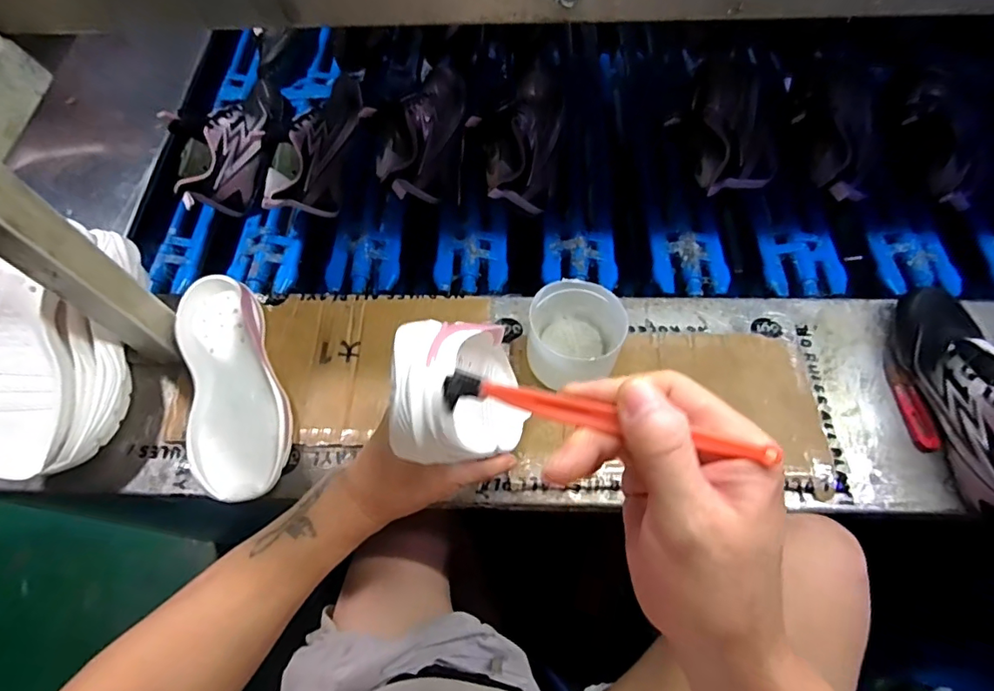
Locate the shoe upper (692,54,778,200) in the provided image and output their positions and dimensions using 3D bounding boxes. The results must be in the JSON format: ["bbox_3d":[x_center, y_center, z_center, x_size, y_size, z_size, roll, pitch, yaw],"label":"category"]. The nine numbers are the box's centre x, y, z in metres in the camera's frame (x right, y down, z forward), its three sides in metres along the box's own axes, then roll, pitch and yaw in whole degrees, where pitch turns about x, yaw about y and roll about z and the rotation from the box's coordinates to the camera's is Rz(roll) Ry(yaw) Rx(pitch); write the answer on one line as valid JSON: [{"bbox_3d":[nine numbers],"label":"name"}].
[{"bbox_3d":[0.314,-0.308,0.721,0.093,0.075,0.237,2,65,4],"label":"shoe upper"}]

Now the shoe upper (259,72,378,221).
[{"bbox_3d":[-0.238,-0.281,0.739,0.084,0.069,0.237,13,66,9],"label":"shoe upper"}]

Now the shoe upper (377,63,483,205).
[{"bbox_3d":[-0.076,-0.306,0.740,0.106,0.071,0.267,12,66,8],"label":"shoe upper"}]

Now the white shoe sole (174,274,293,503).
[{"bbox_3d":[-0.276,0.041,0.552,0.089,0.044,0.253,-19,65,-6],"label":"white shoe sole"}]

